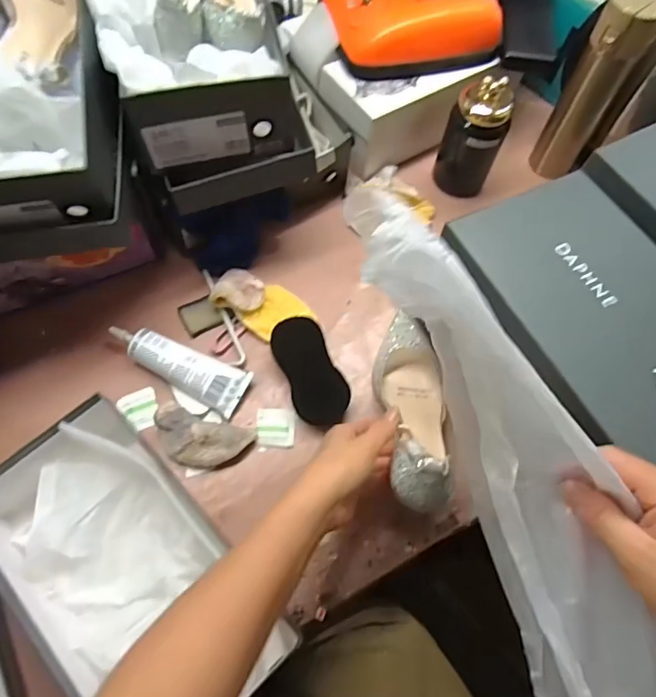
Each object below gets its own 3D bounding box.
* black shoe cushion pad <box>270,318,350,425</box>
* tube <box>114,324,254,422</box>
[{"bbox_3d":[-0.021,0.027,0.579,0.062,0.010,0.129,-28,81,6],"label":"black shoe cushion pad"},{"bbox_3d":[-0.176,0.016,0.588,0.175,0.035,0.055,27,66,9],"label":"tube"}]

